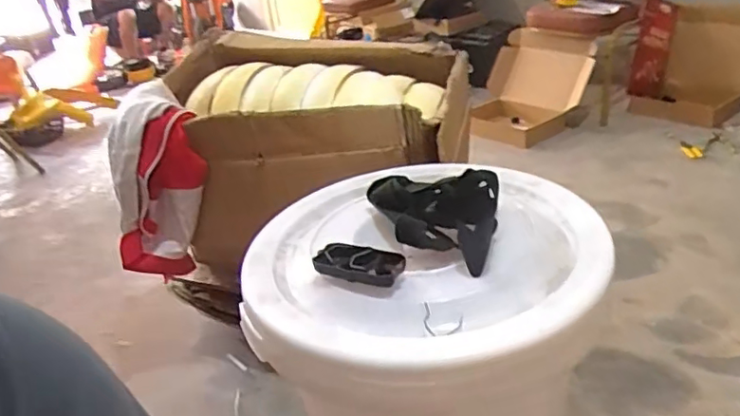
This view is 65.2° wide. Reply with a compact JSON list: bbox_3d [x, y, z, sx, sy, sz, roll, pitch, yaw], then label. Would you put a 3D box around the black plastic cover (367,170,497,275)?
[{"bbox_3d":[0.074,0.000,0.767,0.205,0.065,0.159,8,31,27],"label":"black plastic cover"}]

